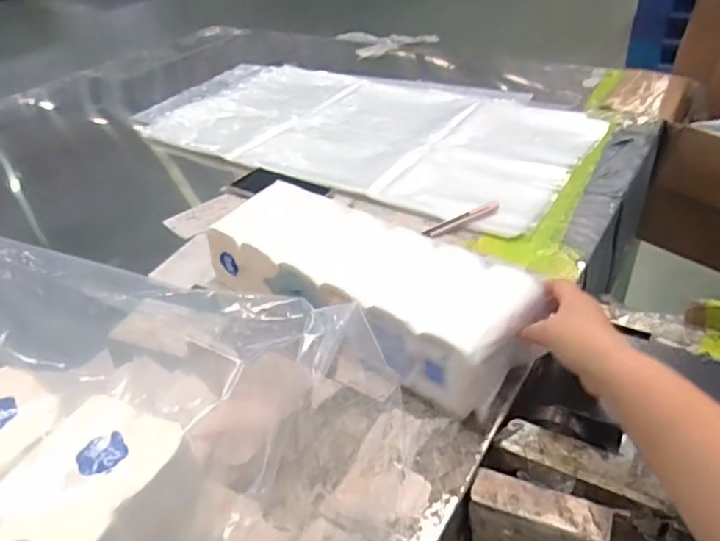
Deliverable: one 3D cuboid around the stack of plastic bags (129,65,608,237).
[{"bbox_3d":[-0.031,-0.292,1.126,0.895,0.021,0.448,19,44,28],"label":"stack of plastic bags"}]

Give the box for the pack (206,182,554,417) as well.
[{"bbox_3d":[0.004,0.012,0.647,0.376,0.082,0.138,26,47,32],"label":"pack"}]

